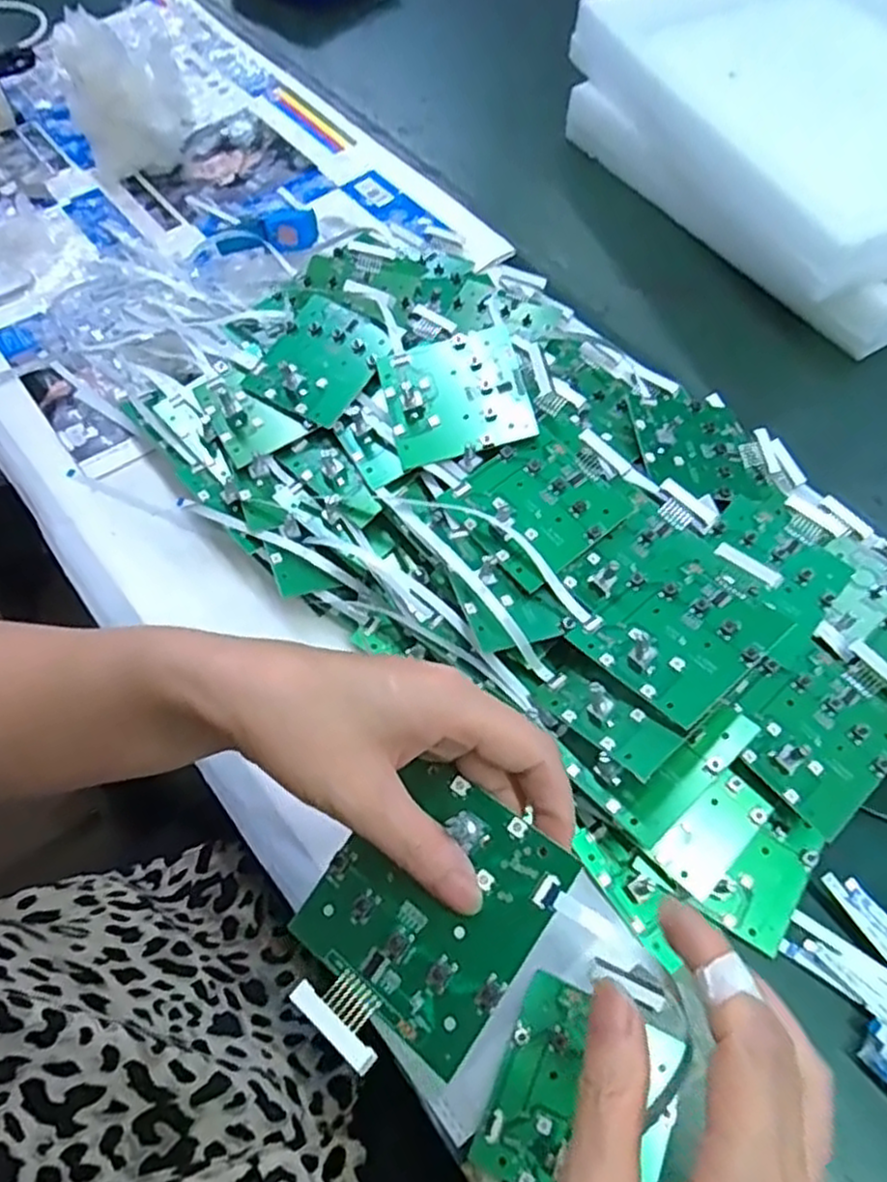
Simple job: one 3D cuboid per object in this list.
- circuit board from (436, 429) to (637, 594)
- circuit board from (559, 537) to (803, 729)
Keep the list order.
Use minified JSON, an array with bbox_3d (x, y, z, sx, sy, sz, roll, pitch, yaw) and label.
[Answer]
[{"bbox_3d":[0.055,-0.052,0.400,0.091,0.012,0.072,-37,72,-18],"label":"circuit board"},{"bbox_3d":[0.120,0.015,0.361,0.090,0.012,0.070,-37,53,-16],"label":"circuit board"}]

